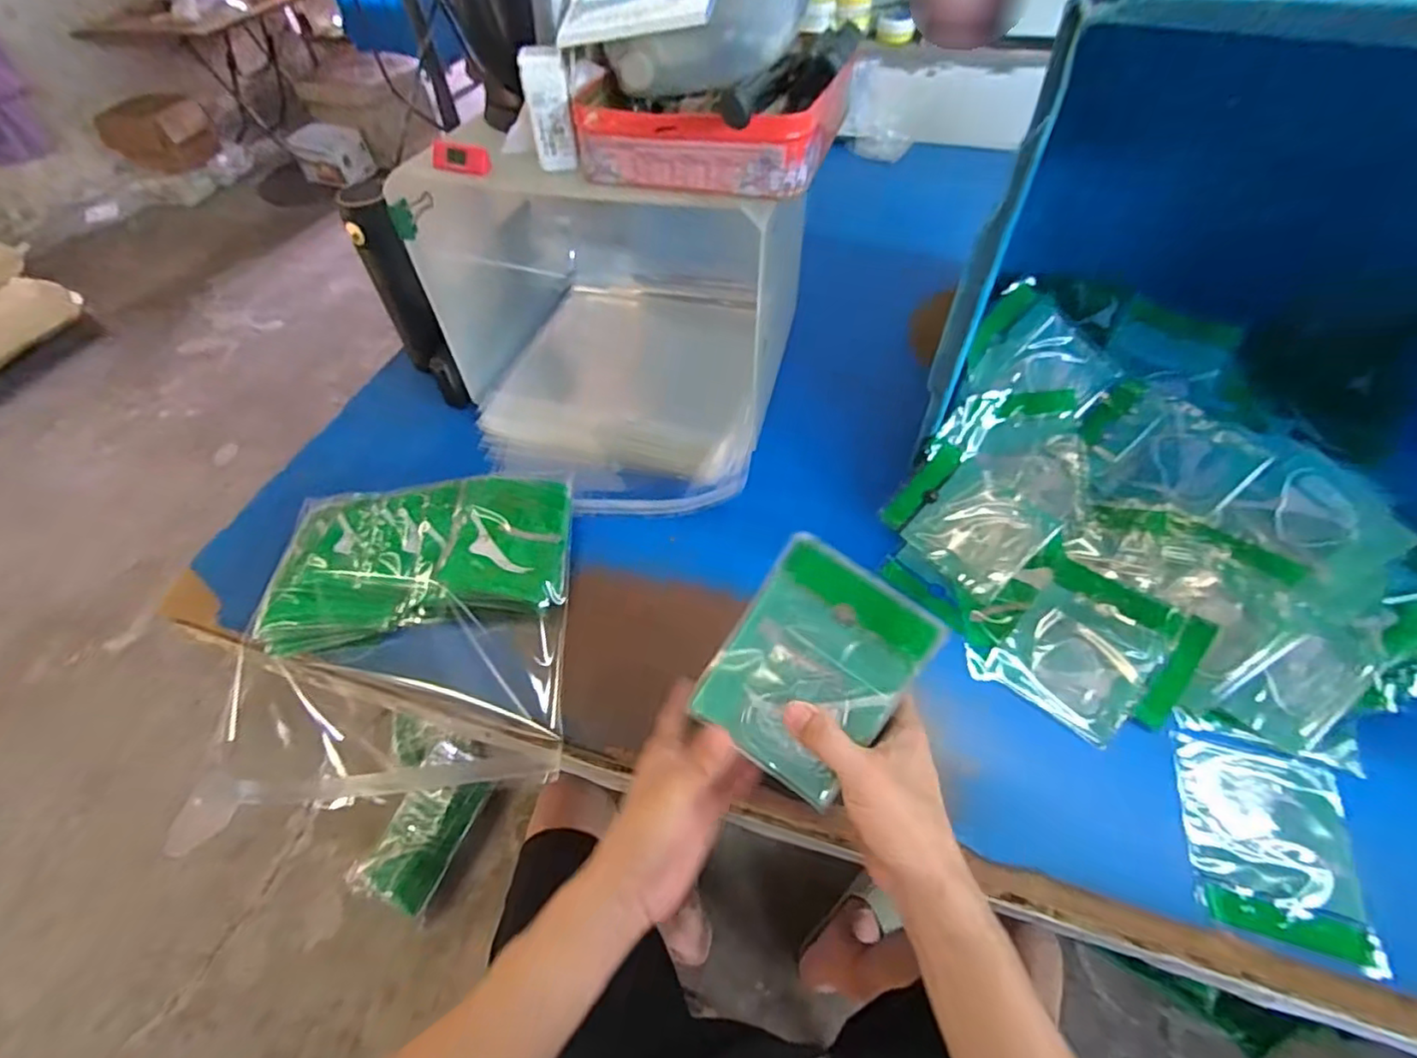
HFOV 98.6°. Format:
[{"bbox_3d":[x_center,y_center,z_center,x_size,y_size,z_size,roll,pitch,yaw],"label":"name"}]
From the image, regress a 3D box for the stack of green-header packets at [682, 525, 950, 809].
[{"bbox_3d":[0.066,0.090,0.390,0.109,0.018,0.143,34,98,11],"label":"stack of green-header packets"}]

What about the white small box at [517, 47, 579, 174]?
[{"bbox_3d":[-0.134,-0.353,0.517,0.037,0.085,0.022,-15,54,-7],"label":"white small box"}]

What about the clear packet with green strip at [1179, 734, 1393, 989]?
[{"bbox_3d":[0.414,0.228,0.448,0.109,0.010,0.137,14,55,14],"label":"clear packet with green strip"}]

